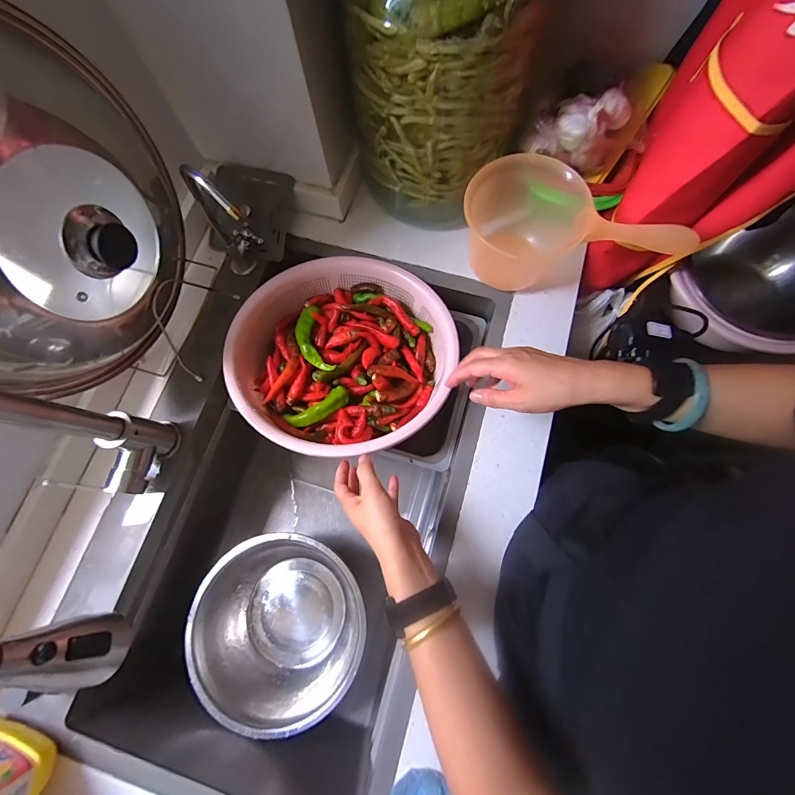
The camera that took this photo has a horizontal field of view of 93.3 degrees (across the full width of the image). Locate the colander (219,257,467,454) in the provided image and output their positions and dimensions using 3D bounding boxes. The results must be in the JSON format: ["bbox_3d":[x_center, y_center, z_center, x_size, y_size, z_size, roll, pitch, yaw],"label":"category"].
[{"bbox_3d":[-0.076,-0.067,0.532,0.294,0.096,0.295,0,75,1],"label":"colander"}]

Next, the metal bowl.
[{"bbox_3d":[-0.175,0.344,0.590,0.248,0.128,0.241,0,75,1],"label":"metal bowl"}]

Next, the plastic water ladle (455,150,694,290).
[{"bbox_3d":[0.223,-0.237,0.520,0.254,0.128,0.133,4,75,3],"label":"plastic water ladle"}]

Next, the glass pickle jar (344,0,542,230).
[{"bbox_3d":[0.051,-0.371,0.414,0.170,0.330,0.147,29,77,9],"label":"glass pickle jar"}]

